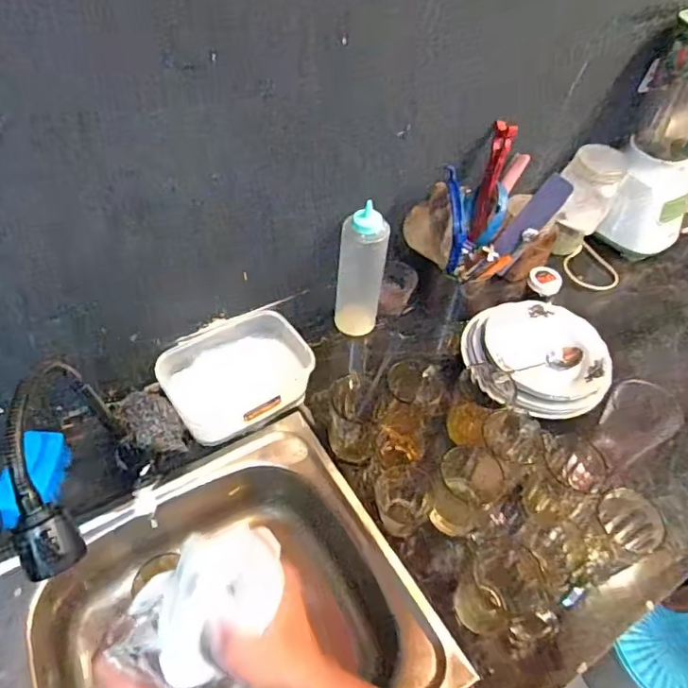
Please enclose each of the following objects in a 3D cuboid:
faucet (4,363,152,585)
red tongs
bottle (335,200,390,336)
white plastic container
[{"bbox_3d":[-0.266,0.107,0.583,0.070,0.168,0.304,-5,10,-10],"label":"faucet"},{"bbox_3d":[0.227,-0.250,0.859,0.027,0.171,0.048,15,27,7],"label":"red tongs"},{"bbox_3d":[0.025,-0.105,0.848,0.070,0.221,0.055,11,50,4],"label":"bottle"},{"bbox_3d":[-0.151,0.047,0.800,0.201,0.074,0.146,-24,56,-23],"label":"white plastic container"}]

